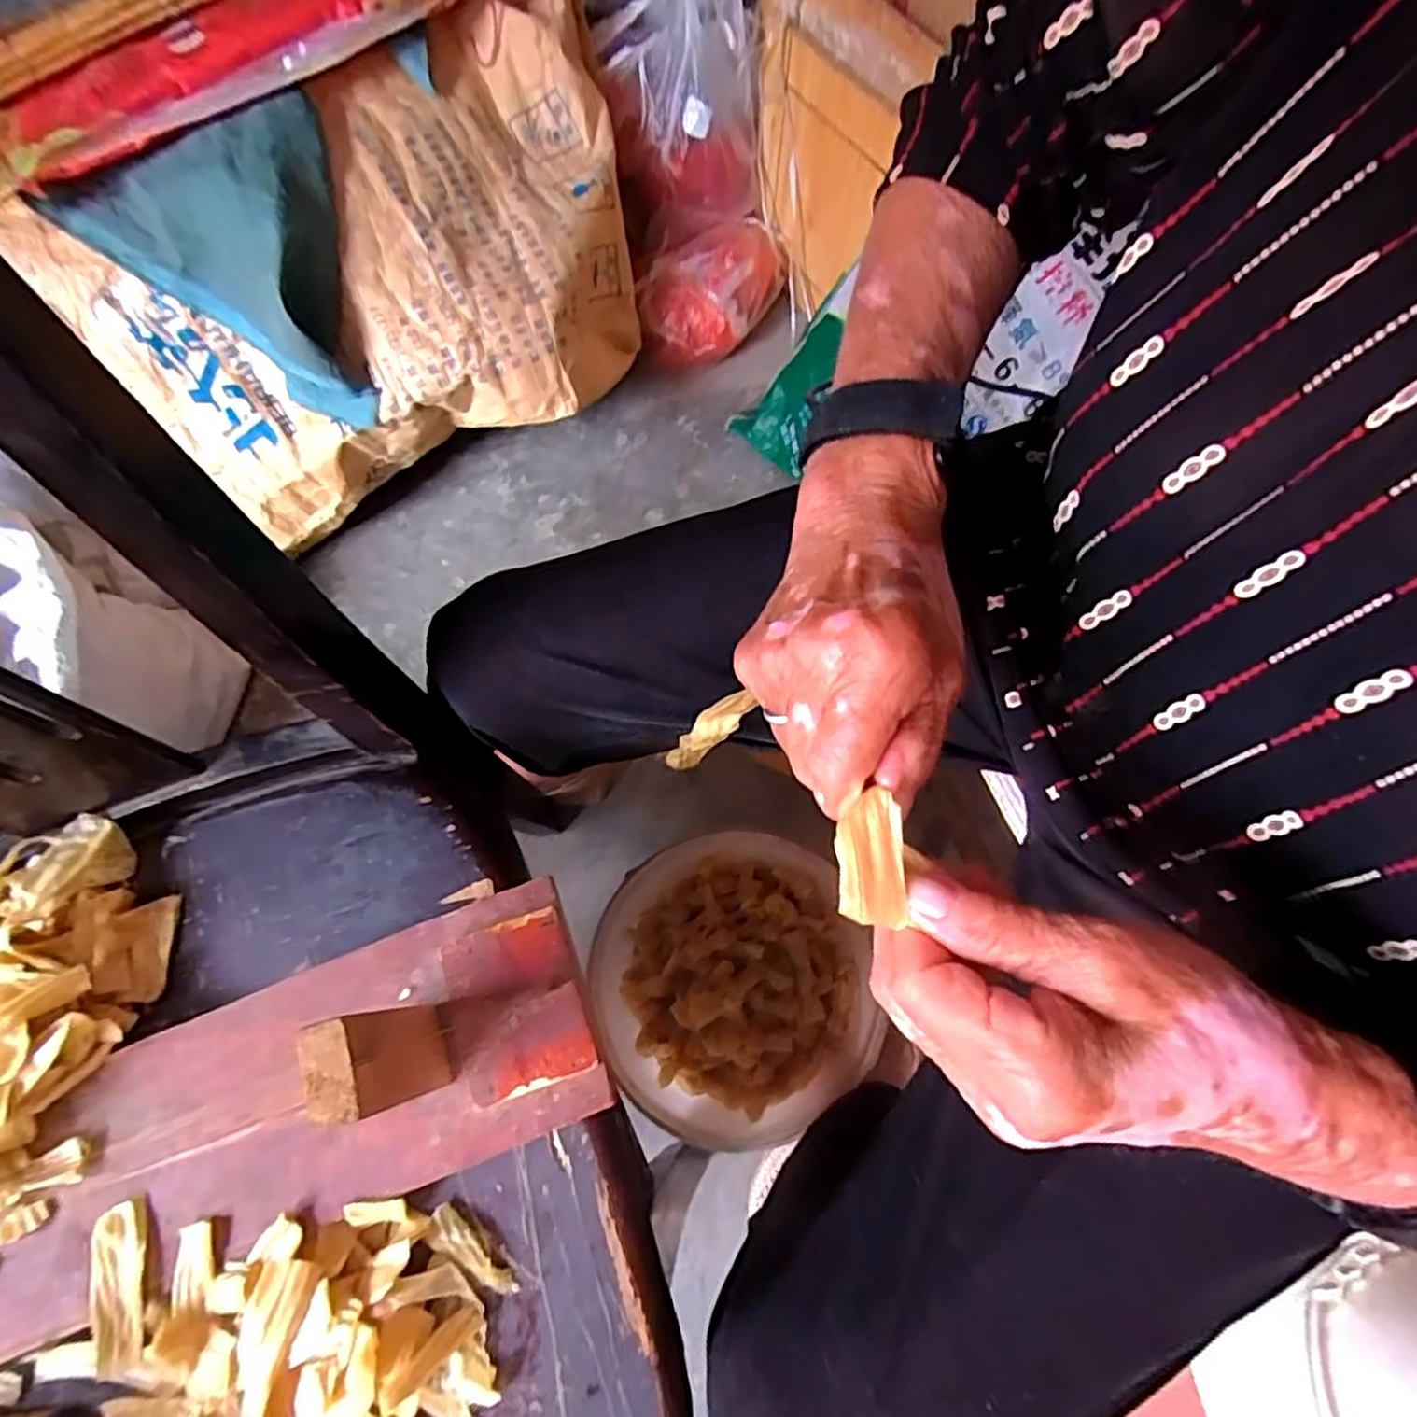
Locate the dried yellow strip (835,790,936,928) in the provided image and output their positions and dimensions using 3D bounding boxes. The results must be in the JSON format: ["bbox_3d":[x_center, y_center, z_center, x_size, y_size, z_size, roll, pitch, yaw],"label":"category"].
[{"bbox_3d":[0.050,0.047,0.222,0.021,0.006,0.039,-3,92,-7],"label":"dried yellow strip"}]

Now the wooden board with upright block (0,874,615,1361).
[{"bbox_3d":[-0.227,0.189,0.319,0.344,0.090,0.119,-21,71,-4],"label":"wooden board with upright block"}]

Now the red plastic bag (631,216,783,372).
[{"bbox_3d":[0.006,-0.584,1.018,0.233,0.094,0.137,-25,71,-6],"label":"red plastic bag"}]

